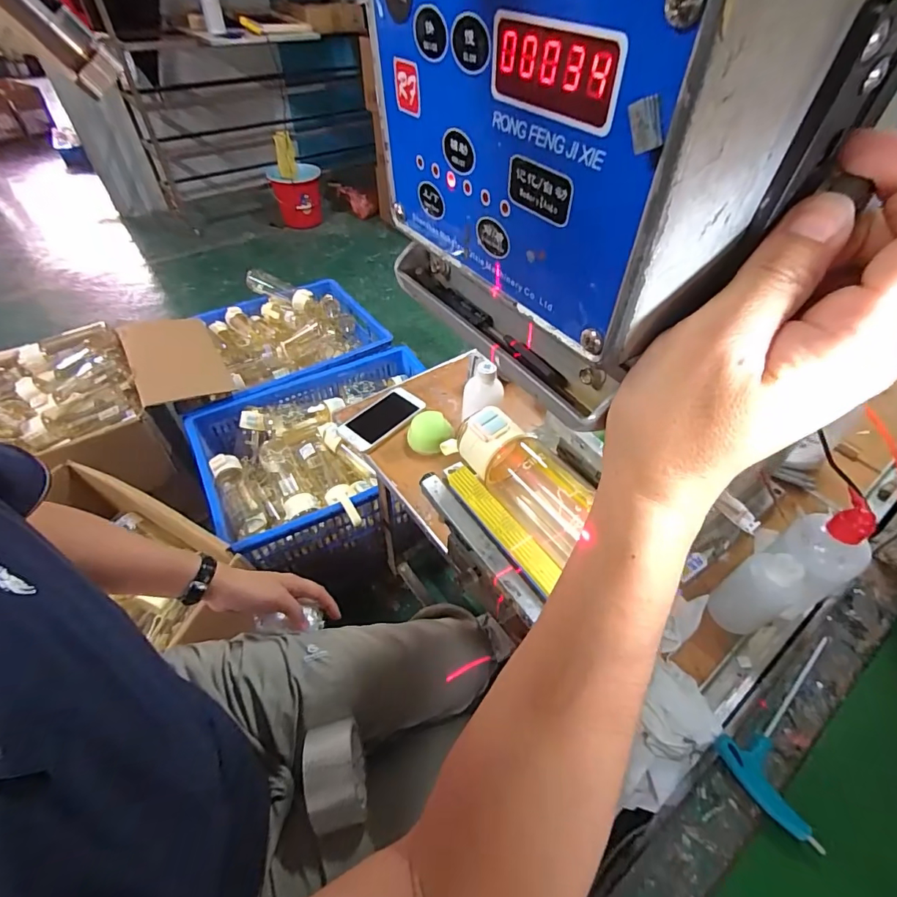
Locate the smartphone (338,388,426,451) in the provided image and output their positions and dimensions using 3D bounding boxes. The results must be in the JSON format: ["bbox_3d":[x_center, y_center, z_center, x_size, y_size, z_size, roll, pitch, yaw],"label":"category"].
[{"bbox_3d":[-0.122,-0.058,0.809,0.154,0.010,0.082,-36,59,-28],"label":"smartphone"}]

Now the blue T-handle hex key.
[{"bbox_3d":[0.349,0.271,0.424,0.192,0.018,0.091,-24,53,-21],"label":"blue T-handle hex key"}]

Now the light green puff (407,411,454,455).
[{"bbox_3d":[-0.034,-0.027,0.772,0.072,0.028,0.079,1,49,-1],"label":"light green puff"}]

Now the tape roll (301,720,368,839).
[{"bbox_3d":[-0.126,0.367,0.500,0.057,0.079,0.095,-8,49,-8],"label":"tape roll"}]

